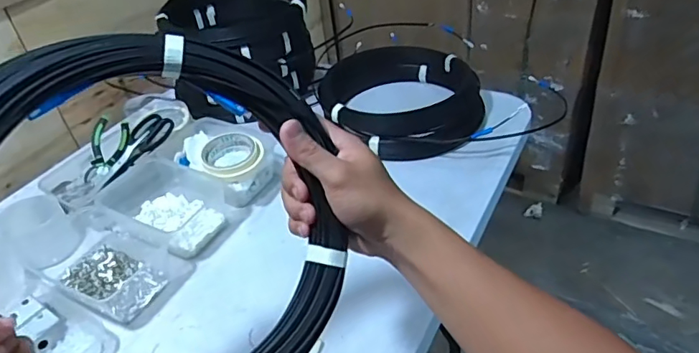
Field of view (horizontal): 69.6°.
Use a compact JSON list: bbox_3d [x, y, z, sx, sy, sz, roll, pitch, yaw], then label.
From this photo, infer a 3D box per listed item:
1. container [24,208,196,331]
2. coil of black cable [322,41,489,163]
[{"bbox_3d":[-0.338,0.127,0.712,0.222,0.039,0.131,14,43,25],"label":"container"},{"bbox_3d":[0.093,-0.137,0.904,0.290,0.093,0.267,-5,38,4],"label":"coil of black cable"}]

